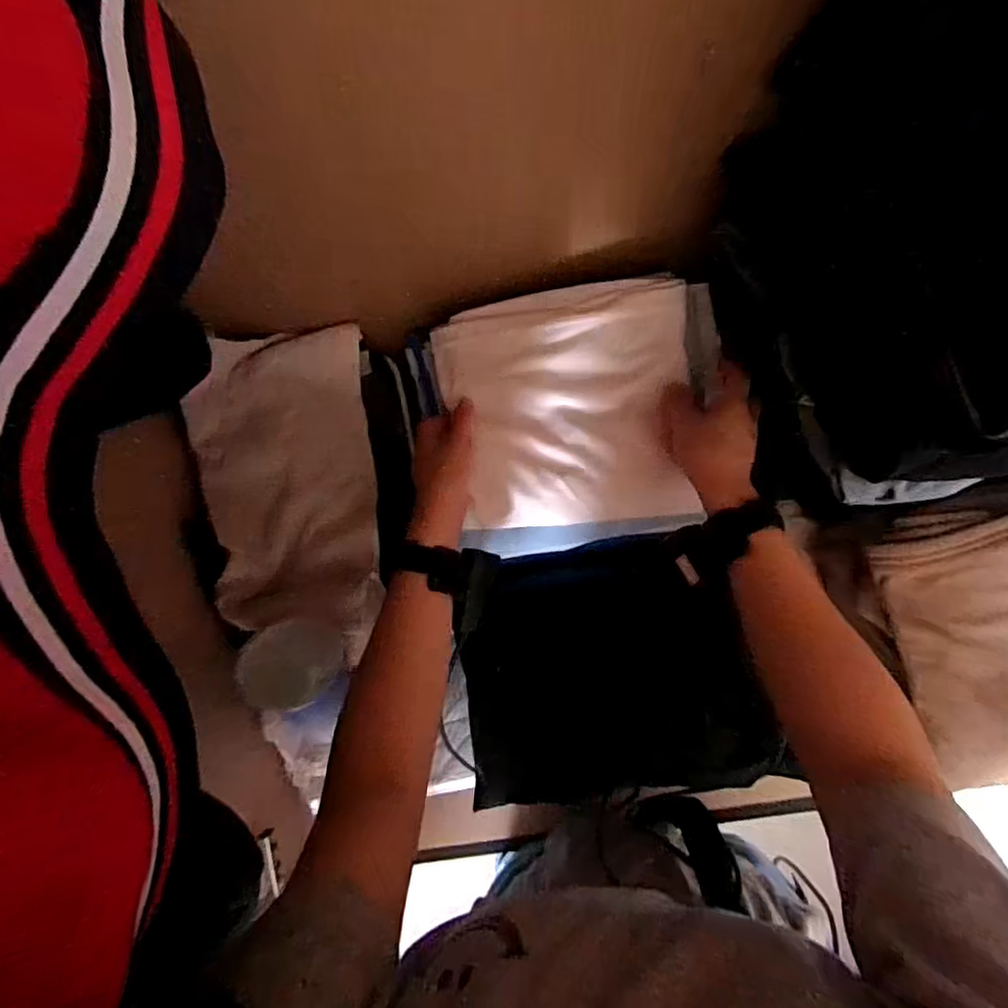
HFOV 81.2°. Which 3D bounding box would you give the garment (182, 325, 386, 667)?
[{"bbox_3d":[-0.214,-0.022,0.583,0.159,0.055,0.298,-6,83,-2],"label":"garment"}]

